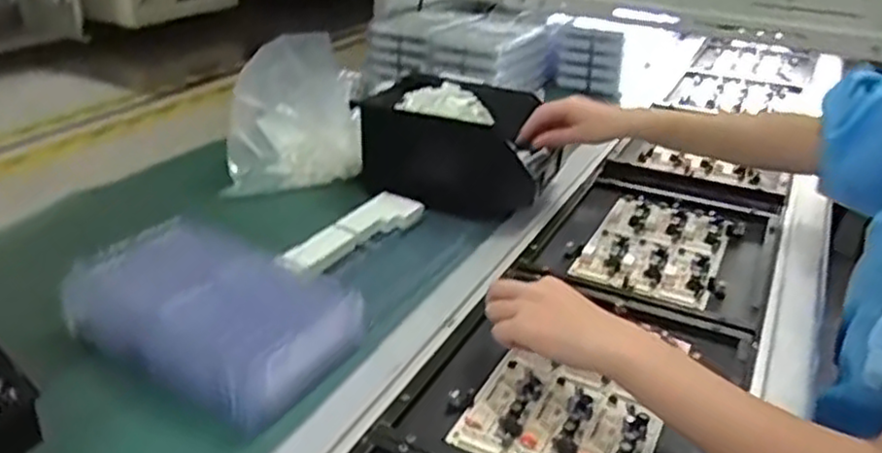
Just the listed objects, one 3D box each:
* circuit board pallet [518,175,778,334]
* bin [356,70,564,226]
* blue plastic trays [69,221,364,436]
[{"bbox_3d":[0.249,0.017,0.818,0.230,0.034,0.289,18,26,22],"label":"circuit board pallet"},{"bbox_3d":[0.022,-0.098,0.894,0.237,0.123,0.152,15,25,16],"label":"bin"},{"bbox_3d":[-0.188,0.068,0.598,0.228,0.063,0.130,20,27,26],"label":"blue plastic trays"}]

